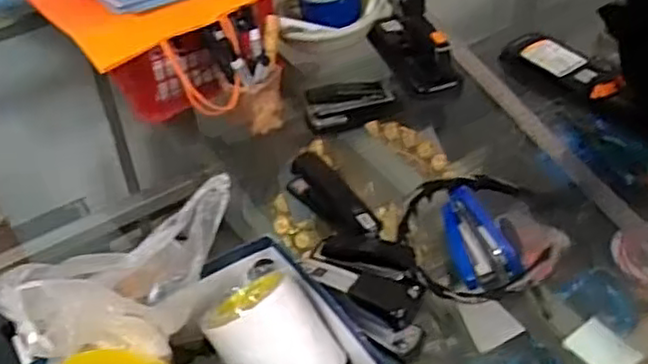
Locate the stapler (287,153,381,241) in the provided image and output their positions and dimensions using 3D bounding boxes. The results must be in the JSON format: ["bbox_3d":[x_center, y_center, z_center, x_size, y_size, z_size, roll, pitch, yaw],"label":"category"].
[{"bbox_3d":[0.010,0.021,0.812,0.029,0.064,0.143,-34,53,-28],"label":"stapler"}]

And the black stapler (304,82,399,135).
[{"bbox_3d":[0.040,-0.105,0.957,0.132,0.050,0.045,-9,45,-7],"label":"black stapler"}]

